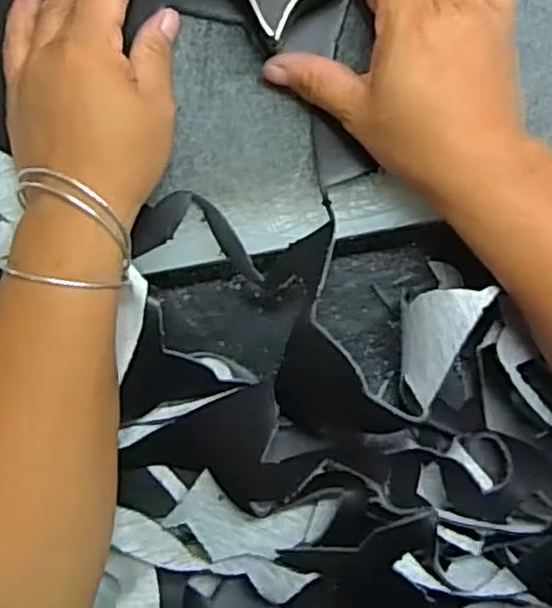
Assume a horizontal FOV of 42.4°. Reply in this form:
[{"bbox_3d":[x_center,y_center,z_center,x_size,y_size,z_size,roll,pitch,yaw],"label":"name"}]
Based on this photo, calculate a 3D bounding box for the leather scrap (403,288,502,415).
[{"bbox_3d":[0.086,0.015,0.368,0.022,0.045,0.063,10,111,-34],"label":"leather scrap"}]

